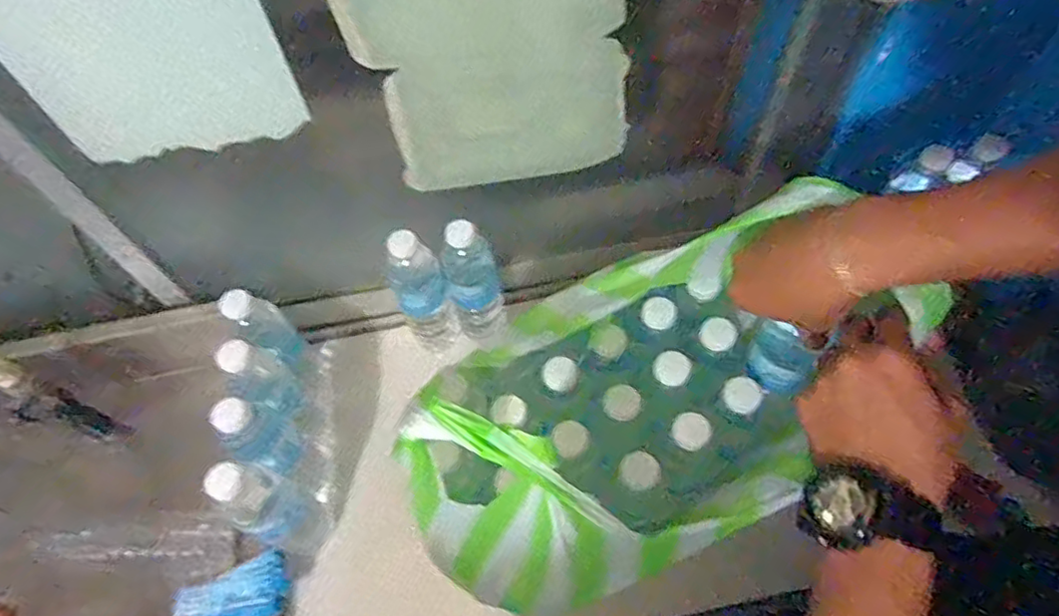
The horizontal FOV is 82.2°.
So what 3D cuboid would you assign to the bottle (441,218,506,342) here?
[{"bbox_3d":[-0.067,-0.025,0.737,0.063,0.192,0.056,-9,58,-2],"label":"bottle"}]

